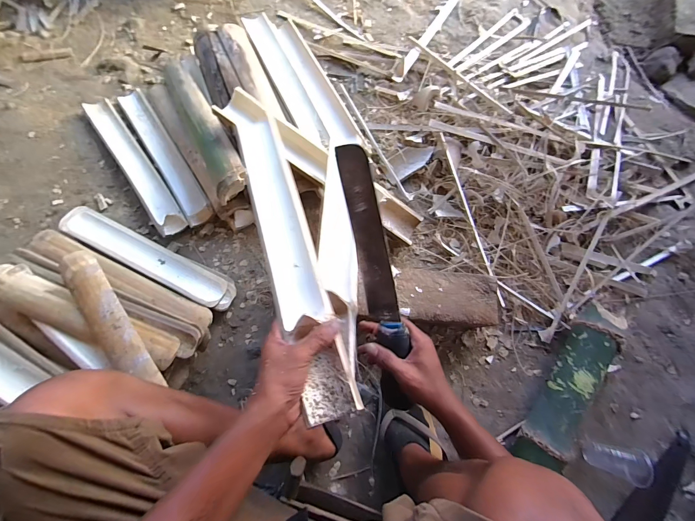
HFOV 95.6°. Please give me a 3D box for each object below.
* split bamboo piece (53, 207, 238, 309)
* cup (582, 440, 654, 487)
[{"bbox_3d":[-0.443,-0.006,0.705,0.410,0.050,0.075,25,76,5],"label":"split bamboo piece"},{"bbox_3d":[0.554,0.410,0.651,0.106,0.059,0.064,21,75,4],"label":"cup"}]

